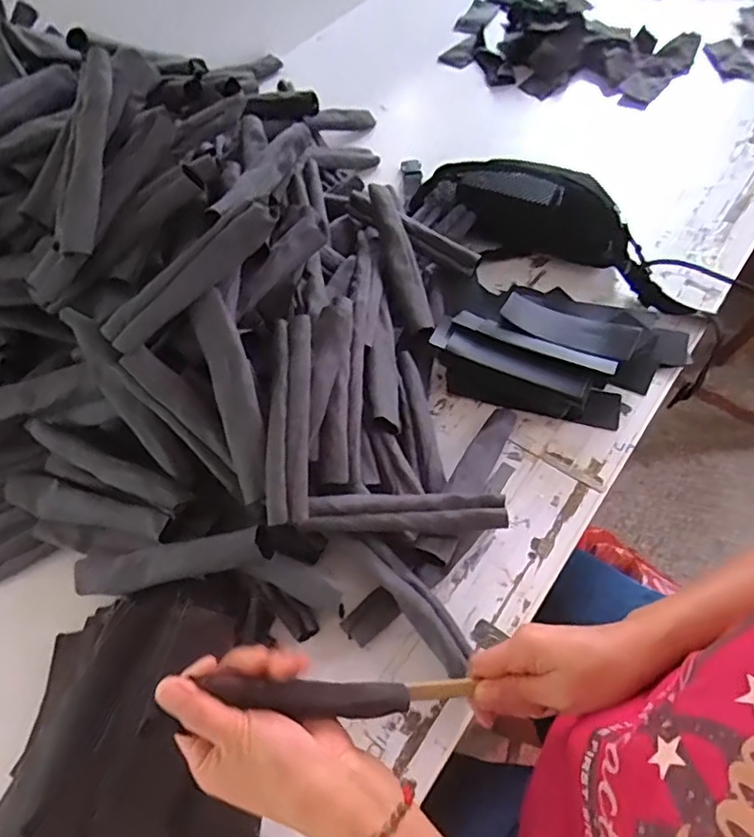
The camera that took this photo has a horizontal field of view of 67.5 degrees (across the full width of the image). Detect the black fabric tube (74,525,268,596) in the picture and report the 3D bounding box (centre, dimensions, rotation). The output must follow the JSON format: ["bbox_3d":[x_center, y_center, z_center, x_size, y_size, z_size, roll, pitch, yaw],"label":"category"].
[{"bbox_3d":[-0.189,0.129,0.502,0.185,0.023,0.038,-13,58,11],"label":"black fabric tube"}]

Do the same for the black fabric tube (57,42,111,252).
[{"bbox_3d":[-0.249,-0.228,0.482,0.030,0.013,0.179,3,85,5],"label":"black fabric tube"}]

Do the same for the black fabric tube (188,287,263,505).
[{"bbox_3d":[-0.126,-0.020,0.499,0.037,0.010,0.183,-13,89,-5],"label":"black fabric tube"}]

